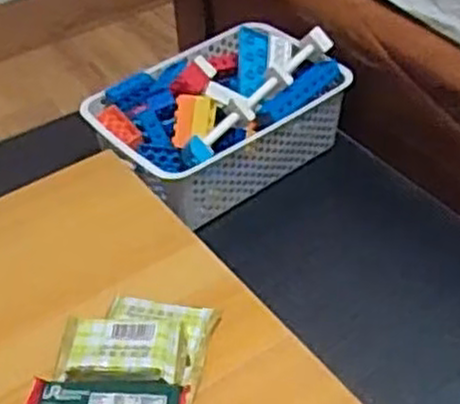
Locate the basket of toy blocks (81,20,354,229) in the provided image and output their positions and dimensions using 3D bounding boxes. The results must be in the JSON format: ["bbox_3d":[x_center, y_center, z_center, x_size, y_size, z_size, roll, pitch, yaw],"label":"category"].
[{"bbox_3d":[-0.021,-0.112,1.011,0.300,0.128,0.206,-31,49,-27],"label":"basket of toy blocks"}]

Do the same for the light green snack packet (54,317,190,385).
[{"bbox_3d":[-0.078,0.108,0.559,0.090,0.016,0.056,0,42,4],"label":"light green snack packet"}]

